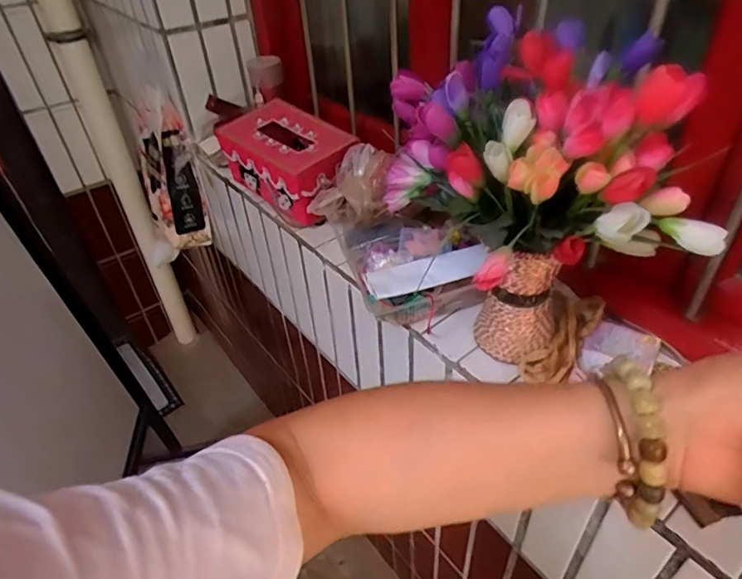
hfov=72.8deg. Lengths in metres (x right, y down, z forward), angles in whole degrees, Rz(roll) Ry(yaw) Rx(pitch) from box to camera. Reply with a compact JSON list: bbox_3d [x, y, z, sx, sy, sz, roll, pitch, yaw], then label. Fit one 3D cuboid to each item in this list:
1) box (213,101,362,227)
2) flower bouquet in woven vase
[{"bbox_3d":[-0.128,-0.220,0.848,0.220,0.125,0.146,30,51,34],"label":"box"},{"bbox_3d":[0.139,-0.052,0.472,0.225,0.313,0.200,-2,40,3],"label":"flower bouquet in woven vase"}]

